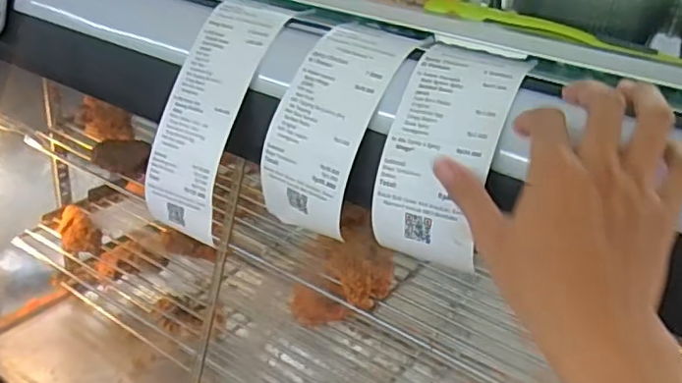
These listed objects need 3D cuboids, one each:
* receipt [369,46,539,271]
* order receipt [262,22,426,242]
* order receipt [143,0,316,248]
[{"bbox_3d":[0.074,-0.033,0.446,0.079,0.162,0.043,16,-6,19],"label":"receipt"},{"bbox_3d":[-0.007,-0.055,0.497,0.081,0.178,0.048,23,1,30],"label":"order receipt"},{"bbox_3d":[-0.114,-0.073,0.549,0.081,0.223,0.042,19,-2,24],"label":"order receipt"}]

